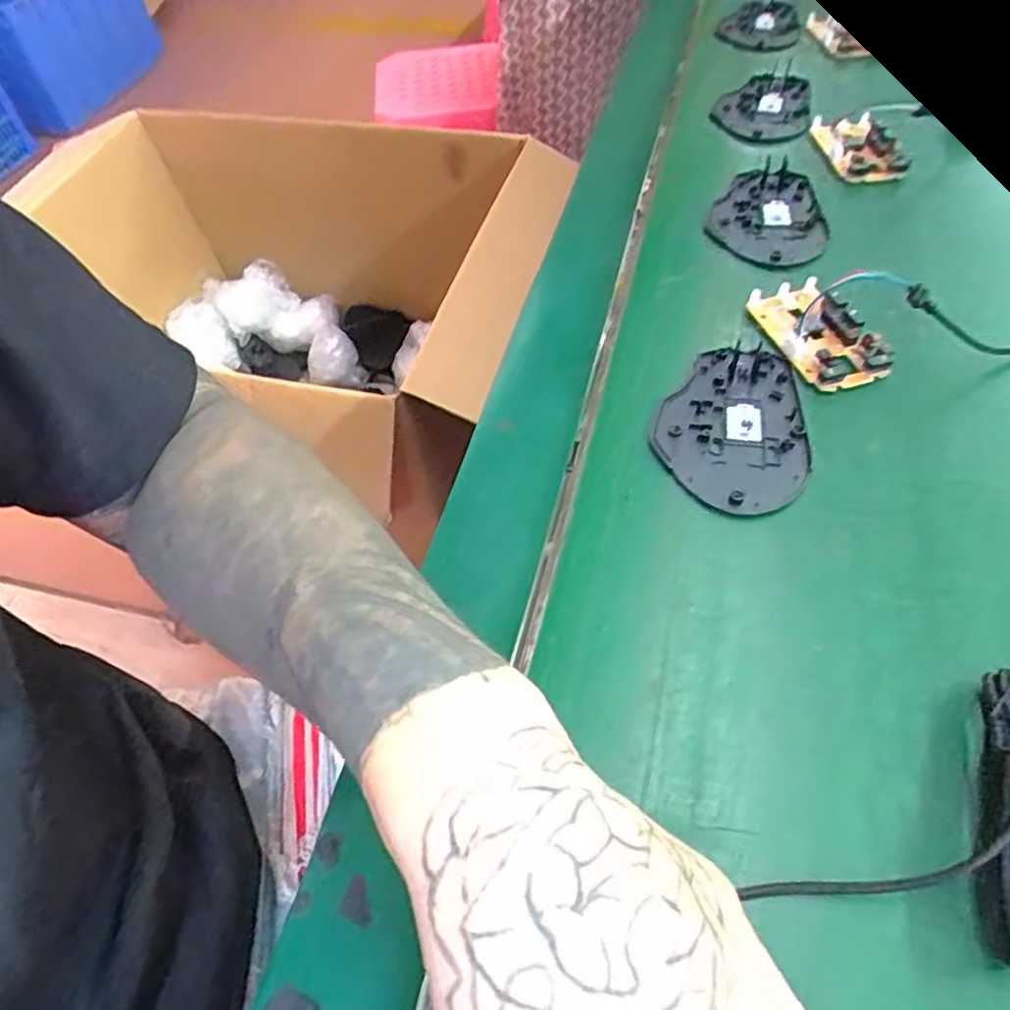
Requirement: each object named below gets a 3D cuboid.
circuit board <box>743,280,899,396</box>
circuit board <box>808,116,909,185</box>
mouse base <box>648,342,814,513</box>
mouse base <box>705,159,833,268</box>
[{"bbox_3d":[0.172,-0.097,0.385,0.046,0.017,0.077,-18,54,-9],"label":"circuit board"},{"bbox_3d":[0.256,-0.263,0.507,0.044,0.016,0.070,-10,53,-4],"label":"circuit board"},{"bbox_3d":[0.114,-0.043,0.353,0.073,0.006,0.109,9,54,11],"label":"mouse base"},{"bbox_3d":[0.180,-0.197,0.473,0.074,0.010,0.117,16,56,16],"label":"mouse base"}]

